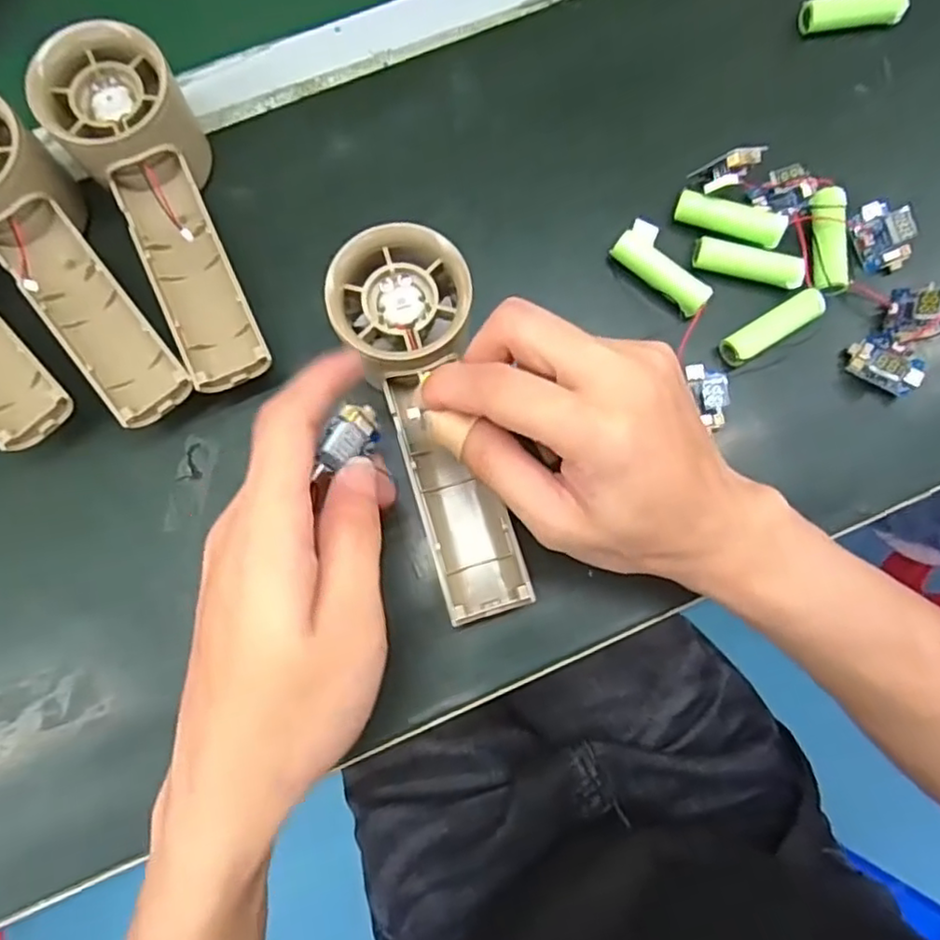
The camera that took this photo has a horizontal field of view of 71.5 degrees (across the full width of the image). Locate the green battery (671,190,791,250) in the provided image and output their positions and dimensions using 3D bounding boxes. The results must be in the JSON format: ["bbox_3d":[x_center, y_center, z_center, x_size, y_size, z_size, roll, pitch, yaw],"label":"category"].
[{"bbox_3d":[0.123,-0.118,0.310,0.050,0.018,0.013,24,80,5],"label":"green battery"}]

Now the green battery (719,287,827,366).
[{"bbox_3d":[0.140,-0.066,0.301,0.048,0.012,0.015,-32,80,-6],"label":"green battery"}]

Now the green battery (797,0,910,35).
[{"bbox_3d":[0.195,-0.233,0.335,0.051,0.017,0.014,-7,79,-1],"label":"green battery"}]

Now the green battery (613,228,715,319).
[{"bbox_3d":[0.090,-0.092,0.310,0.050,0.013,0.015,42,82,8],"label":"green battery"}]

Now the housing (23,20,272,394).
[{"bbox_3d":[-0.127,-0.110,0.285,0.053,0.062,0.151,-29,80,-5],"label":"housing"}]

